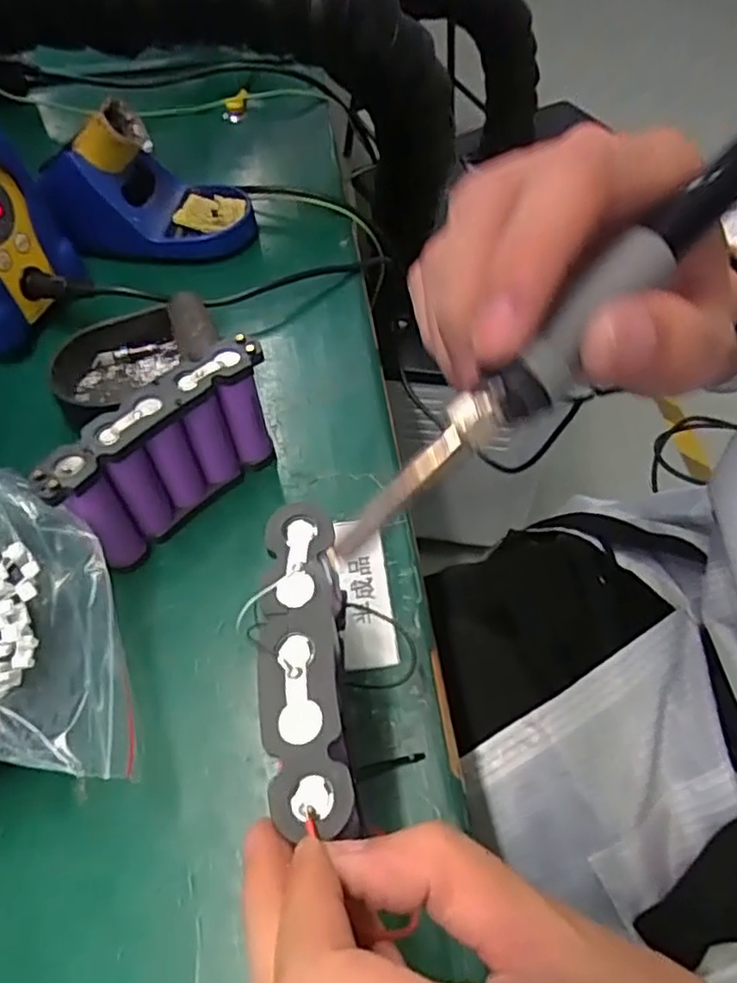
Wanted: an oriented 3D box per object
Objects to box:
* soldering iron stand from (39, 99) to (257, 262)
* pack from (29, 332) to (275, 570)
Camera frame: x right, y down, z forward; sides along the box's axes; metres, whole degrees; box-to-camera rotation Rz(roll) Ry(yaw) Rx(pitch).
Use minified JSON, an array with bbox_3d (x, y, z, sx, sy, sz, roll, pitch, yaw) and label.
[{"bbox_3d":[-0.157,-0.216,0.483,0.137,0.093,0.084,-13,55,-8],"label":"soldering iron stand"},{"bbox_3d":[-0.098,-0.016,0.334,0.025,0.077,0.112,36,63,24],"label":"pack"}]

